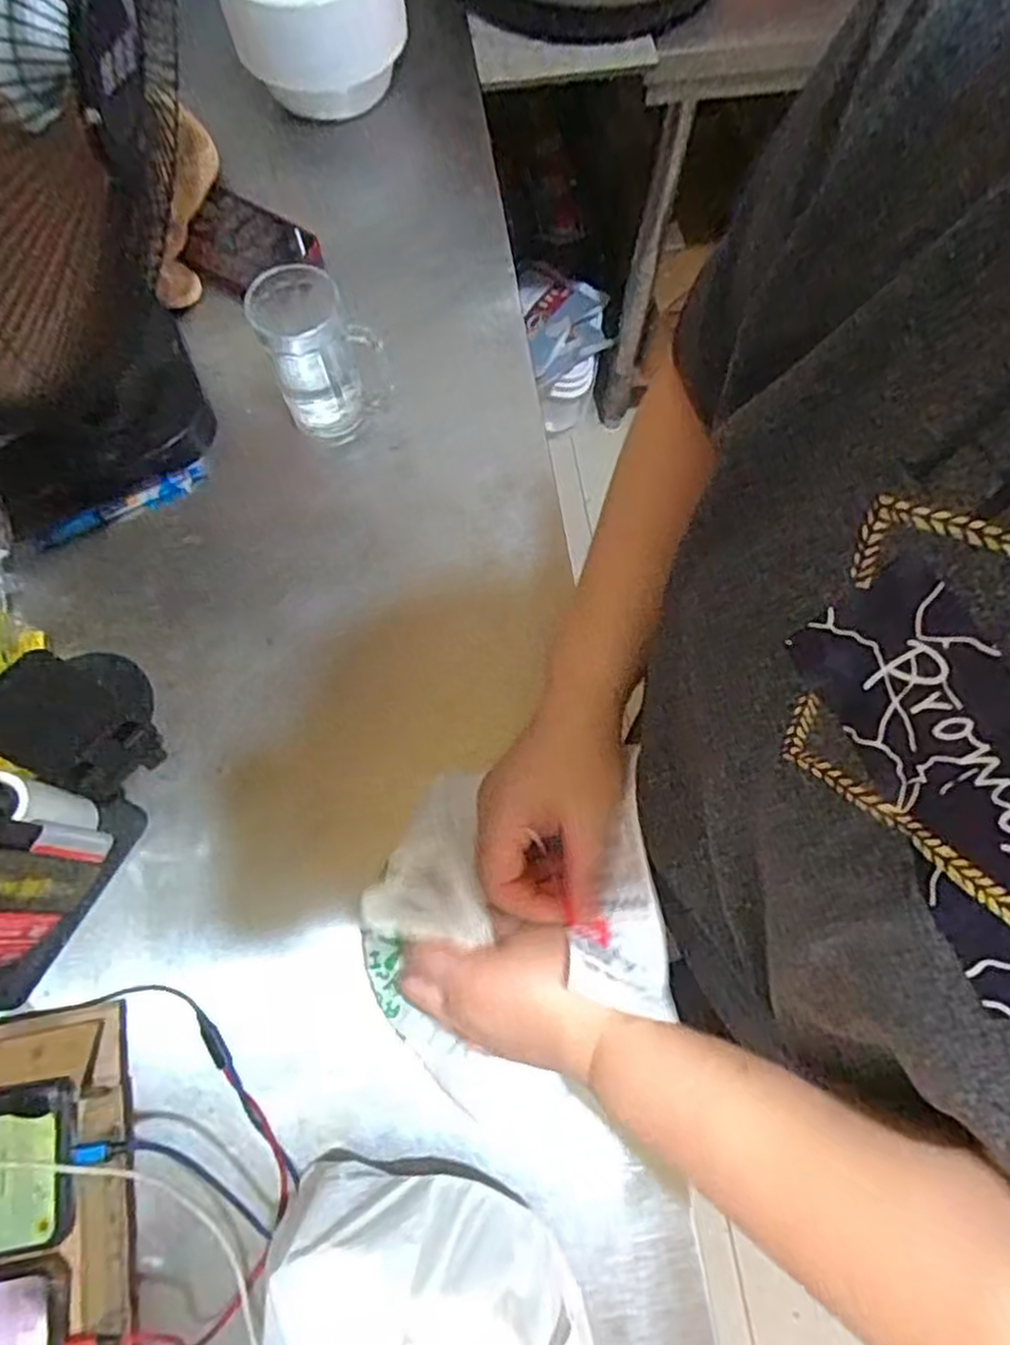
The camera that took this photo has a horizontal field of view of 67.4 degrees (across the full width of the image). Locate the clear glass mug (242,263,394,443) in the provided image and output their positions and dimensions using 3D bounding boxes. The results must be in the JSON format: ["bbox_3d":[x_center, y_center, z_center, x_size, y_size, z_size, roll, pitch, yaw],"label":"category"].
[{"bbox_3d":[-0.152,-0.267,0.641,0.090,0.119,0.081,-23,73,-7],"label":"clear glass mug"}]

